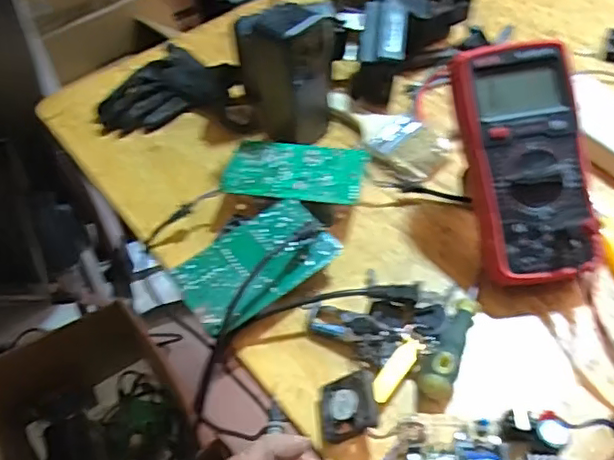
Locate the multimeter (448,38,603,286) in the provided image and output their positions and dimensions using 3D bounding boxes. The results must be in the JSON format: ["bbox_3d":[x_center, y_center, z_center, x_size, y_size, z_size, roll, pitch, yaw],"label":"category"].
[{"bbox_3d":[0.170,-0.052,0.455,0.092,0.044,0.182,-9,85,-1],"label":"multimeter"}]

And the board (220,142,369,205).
[{"bbox_3d":[-0.011,-0.055,0.544,0.124,0.008,0.070,4,49,11],"label":"board"}]

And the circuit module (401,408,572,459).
[{"bbox_3d":[0.112,0.138,0.373,0.099,0.033,0.052,-1,48,6],"label":"circuit module"}]

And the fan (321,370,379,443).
[{"bbox_3d":[0.029,0.119,0.404,0.043,0.016,0.038,-32,48,29],"label":"fan"}]

